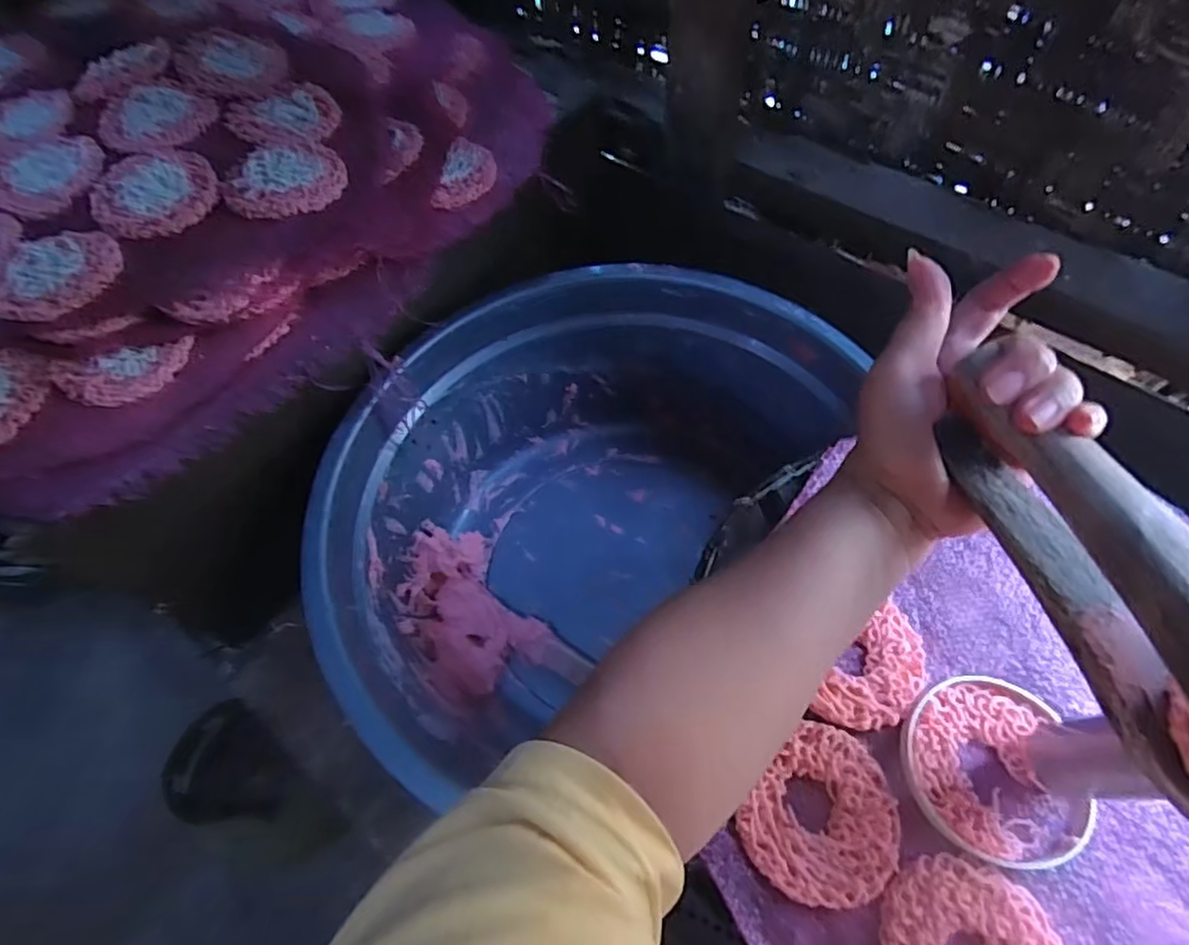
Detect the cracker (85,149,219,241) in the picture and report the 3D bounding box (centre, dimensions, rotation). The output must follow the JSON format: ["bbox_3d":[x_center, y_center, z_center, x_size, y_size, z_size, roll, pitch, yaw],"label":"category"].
[{"bbox_3d":[-0.300,-0.192,0.428,0.079,0.015,0.076,-23,60,-13],"label":"cracker"}]

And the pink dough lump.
[{"bbox_3d":[-0.112,0.111,0.530,0.090,0.068,0.139,-32,63,-18],"label":"pink dough lump"}]

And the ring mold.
[{"bbox_3d":[0.202,0.149,0.317,0.087,0.008,0.089,-1,58,1],"label":"ring mold"}]

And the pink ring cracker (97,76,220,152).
[{"bbox_3d":[-0.325,-0.264,0.464,0.087,0.011,0.079,24,61,15],"label":"pink ring cracker"}]

